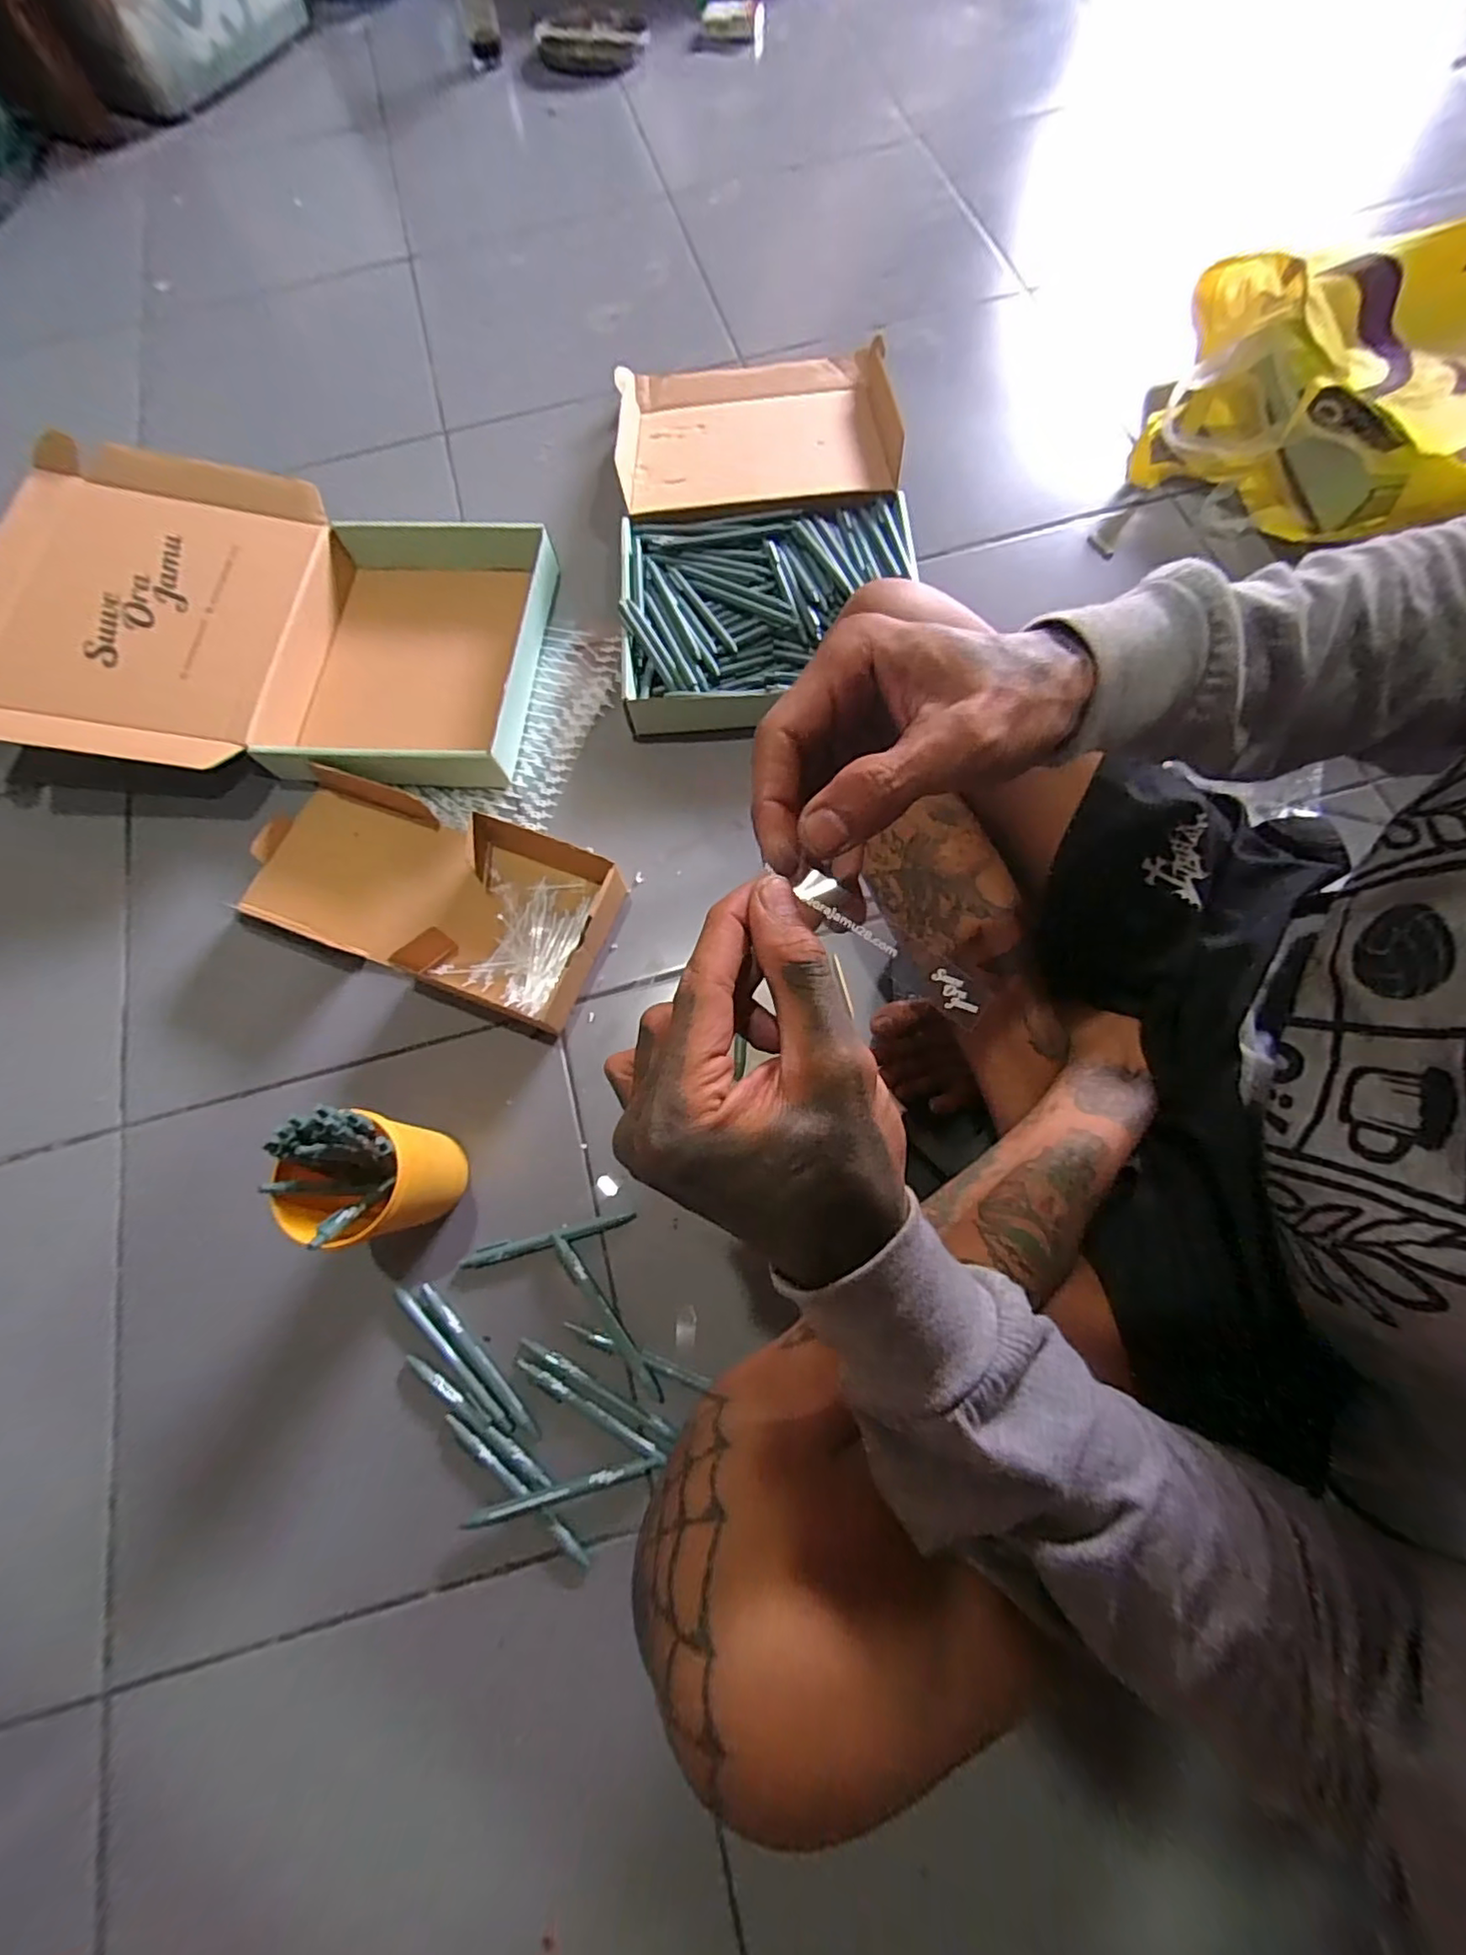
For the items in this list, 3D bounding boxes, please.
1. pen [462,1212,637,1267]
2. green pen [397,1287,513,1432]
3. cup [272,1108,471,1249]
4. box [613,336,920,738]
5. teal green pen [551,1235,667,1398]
[{"bbox_3d":[-0.153,0.216,0.525,0.143,0.011,0.013,-13,74,-5],"label":"pen"},{"bbox_3d":[-0.221,0.299,0.498,0.137,0.007,0.012,43,77,11],"label":"green pen"},{"bbox_3d":[-0.266,0.155,0.487,0.088,0.121,0.083,-1,72,2],"label":"cup"},{"bbox_3d":[0.031,-0.520,0.723,0.313,0.077,0.537,-2,73,-2],"label":"box"},{"bbox_3d":[-0.101,0.267,0.503,0.016,0.013,0.144,-38,77,-12],"label":"teal green pen"}]

